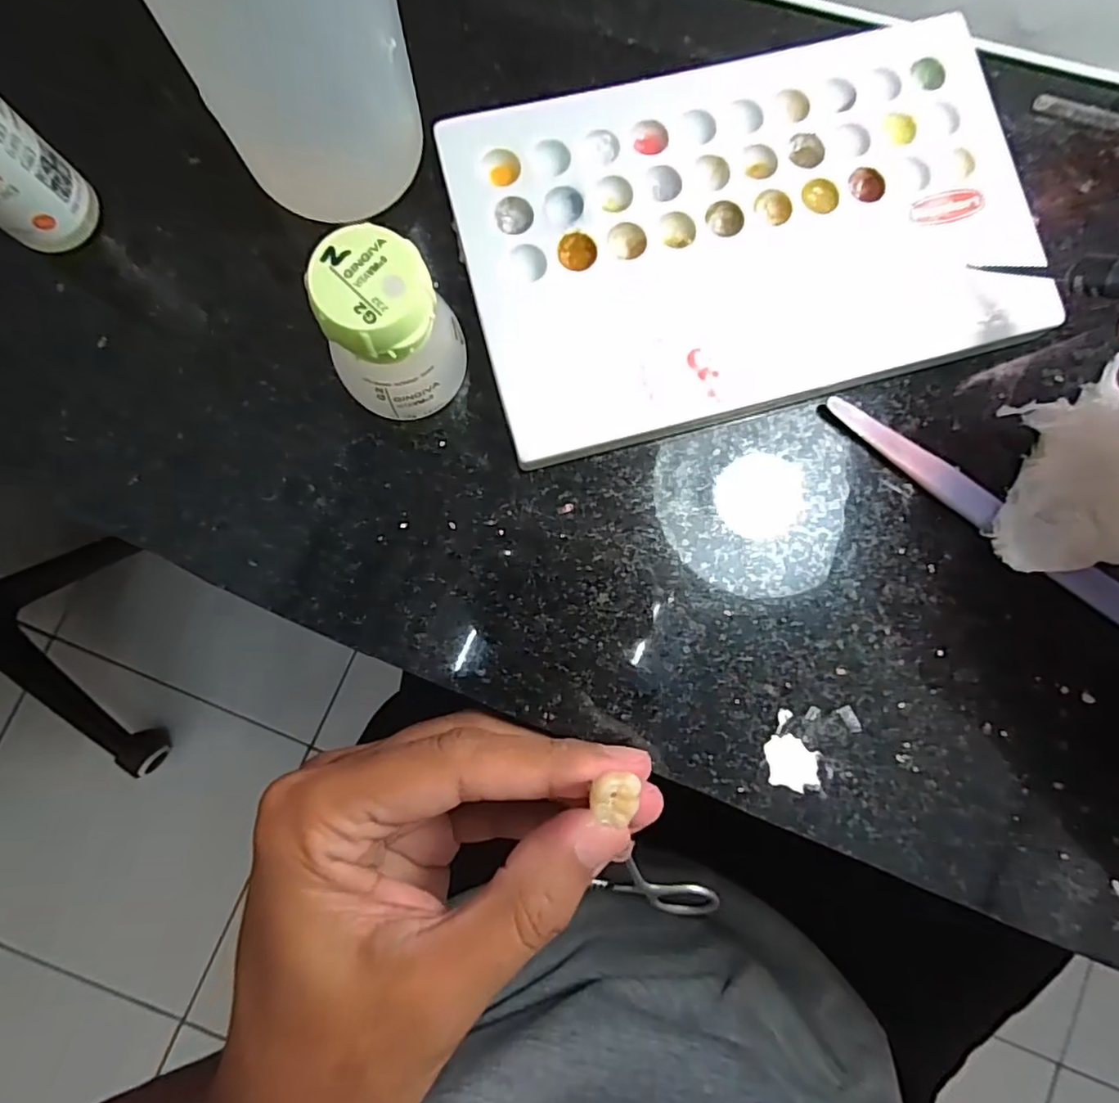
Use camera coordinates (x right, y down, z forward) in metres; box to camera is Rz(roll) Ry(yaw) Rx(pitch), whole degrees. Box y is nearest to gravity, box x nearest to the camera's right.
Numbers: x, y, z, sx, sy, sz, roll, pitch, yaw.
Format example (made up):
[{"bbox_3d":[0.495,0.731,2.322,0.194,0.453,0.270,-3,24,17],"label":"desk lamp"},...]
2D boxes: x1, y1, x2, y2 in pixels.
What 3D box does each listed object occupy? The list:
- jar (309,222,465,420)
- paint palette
[{"bbox_3d":[-0.037,-0.051,0.142,0.025,0.041,0.029,-3,85,-4],"label":"jar"},{"bbox_3d":[0.052,-0.086,0.161,0.151,0.010,0.095,-16,86,-5],"label":"paint palette"}]

